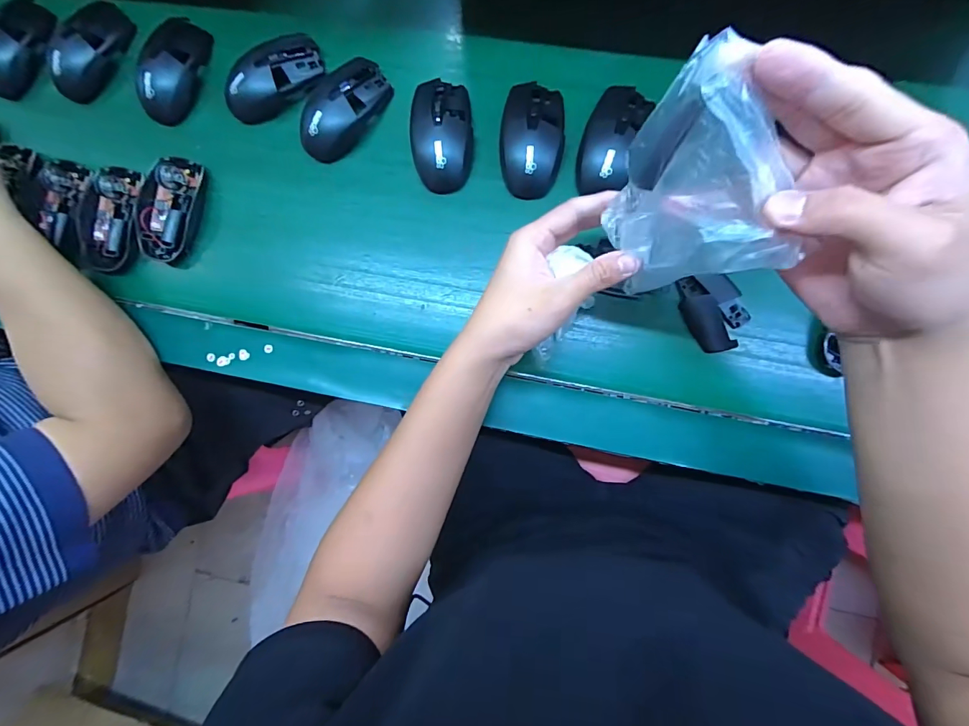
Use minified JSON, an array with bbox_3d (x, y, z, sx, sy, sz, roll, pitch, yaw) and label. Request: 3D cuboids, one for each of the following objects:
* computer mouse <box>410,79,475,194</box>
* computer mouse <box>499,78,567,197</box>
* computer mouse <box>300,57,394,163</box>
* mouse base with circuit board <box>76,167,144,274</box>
[{"bbox_3d":[-0.040,-0.214,0.391,0.056,0.029,0.101,0,89,5],"label":"computer mouse"},{"bbox_3d":[0.044,-0.207,0.383,0.056,0.030,0.105,0,89,5],"label":"computer mouse"},{"bbox_3d":[-0.138,-0.247,0.405,0.054,0.035,0.103,40,92,5],"label":"computer mouse"},{"bbox_3d":[-0.378,-0.146,0.426,0.070,0.020,0.107,12,90,5],"label":"mouse base with circuit board"}]

